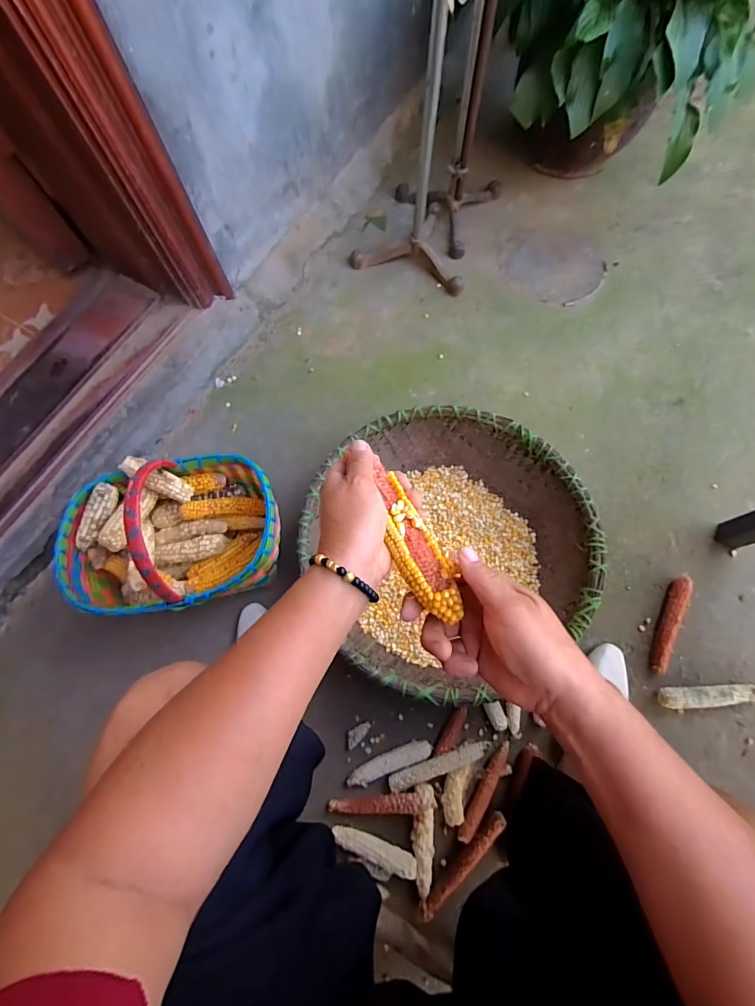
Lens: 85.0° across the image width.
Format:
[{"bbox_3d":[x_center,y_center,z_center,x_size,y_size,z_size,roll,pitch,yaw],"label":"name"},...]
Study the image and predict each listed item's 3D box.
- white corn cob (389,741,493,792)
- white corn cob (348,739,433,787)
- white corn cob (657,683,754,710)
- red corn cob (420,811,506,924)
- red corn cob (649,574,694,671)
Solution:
[{"bbox_3d":[0.103,0.431,0.675,0.174,0.034,0.027,-22,73,-5],"label":"white corn cob"},{"bbox_3d":[0.021,0.443,0.704,0.148,0.032,0.031,-24,73,-6],"label":"white corn cob"},{"bbox_3d":[0.576,0.332,0.710,0.169,0.034,0.032,-4,73,1],"label":"white corn cob"},{"bbox_3d":[0.135,0.565,0.644,0.183,0.017,0.022,-43,76,-11],"label":"red corn cob"},{"bbox_3d":[0.531,0.217,0.746,0.032,0.026,0.178,24,75,9],"label":"red corn cob"}]

